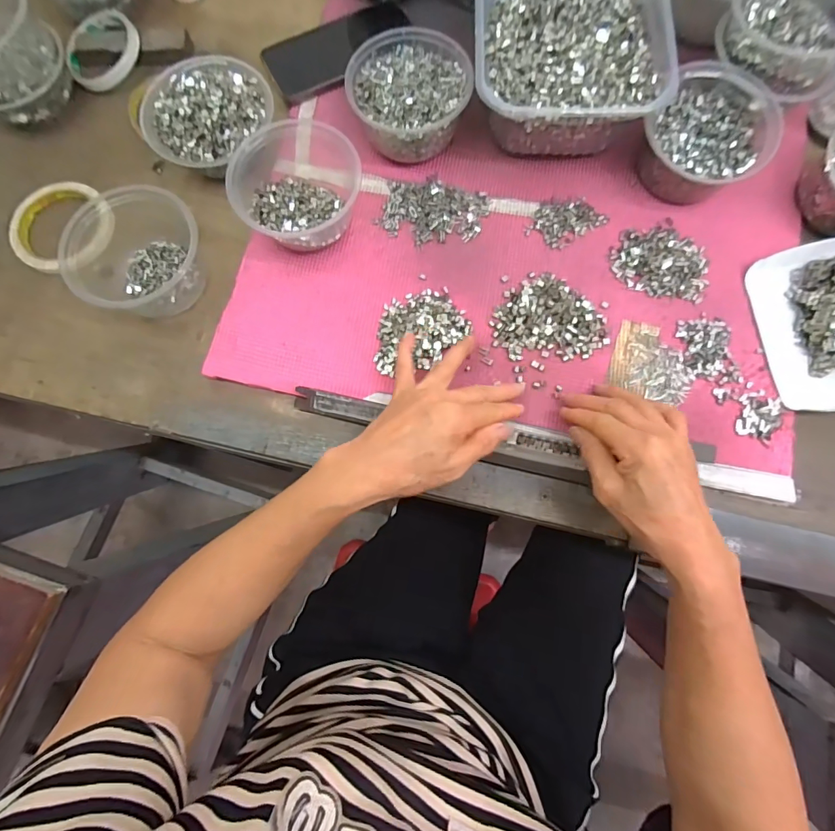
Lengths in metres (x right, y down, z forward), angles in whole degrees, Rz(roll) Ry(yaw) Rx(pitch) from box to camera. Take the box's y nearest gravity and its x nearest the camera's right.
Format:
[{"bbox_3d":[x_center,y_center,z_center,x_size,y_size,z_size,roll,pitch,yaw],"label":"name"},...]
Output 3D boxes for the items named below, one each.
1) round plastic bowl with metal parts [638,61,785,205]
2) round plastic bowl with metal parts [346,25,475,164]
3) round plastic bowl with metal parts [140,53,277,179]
[{"bbox_3d":[0.267,-0.255,0.409,0.101,0.060,0.110,0,79,1],"label":"round plastic bowl with metal parts"},{"bbox_3d":[-0.006,-0.306,0.426,0.110,0.052,0.110,0,79,1],"label":"round plastic bowl with metal parts"},{"bbox_3d":[-0.202,-0.289,0.429,0.120,0.053,0.113,7,77,2],"label":"round plastic bowl with metal parts"}]

